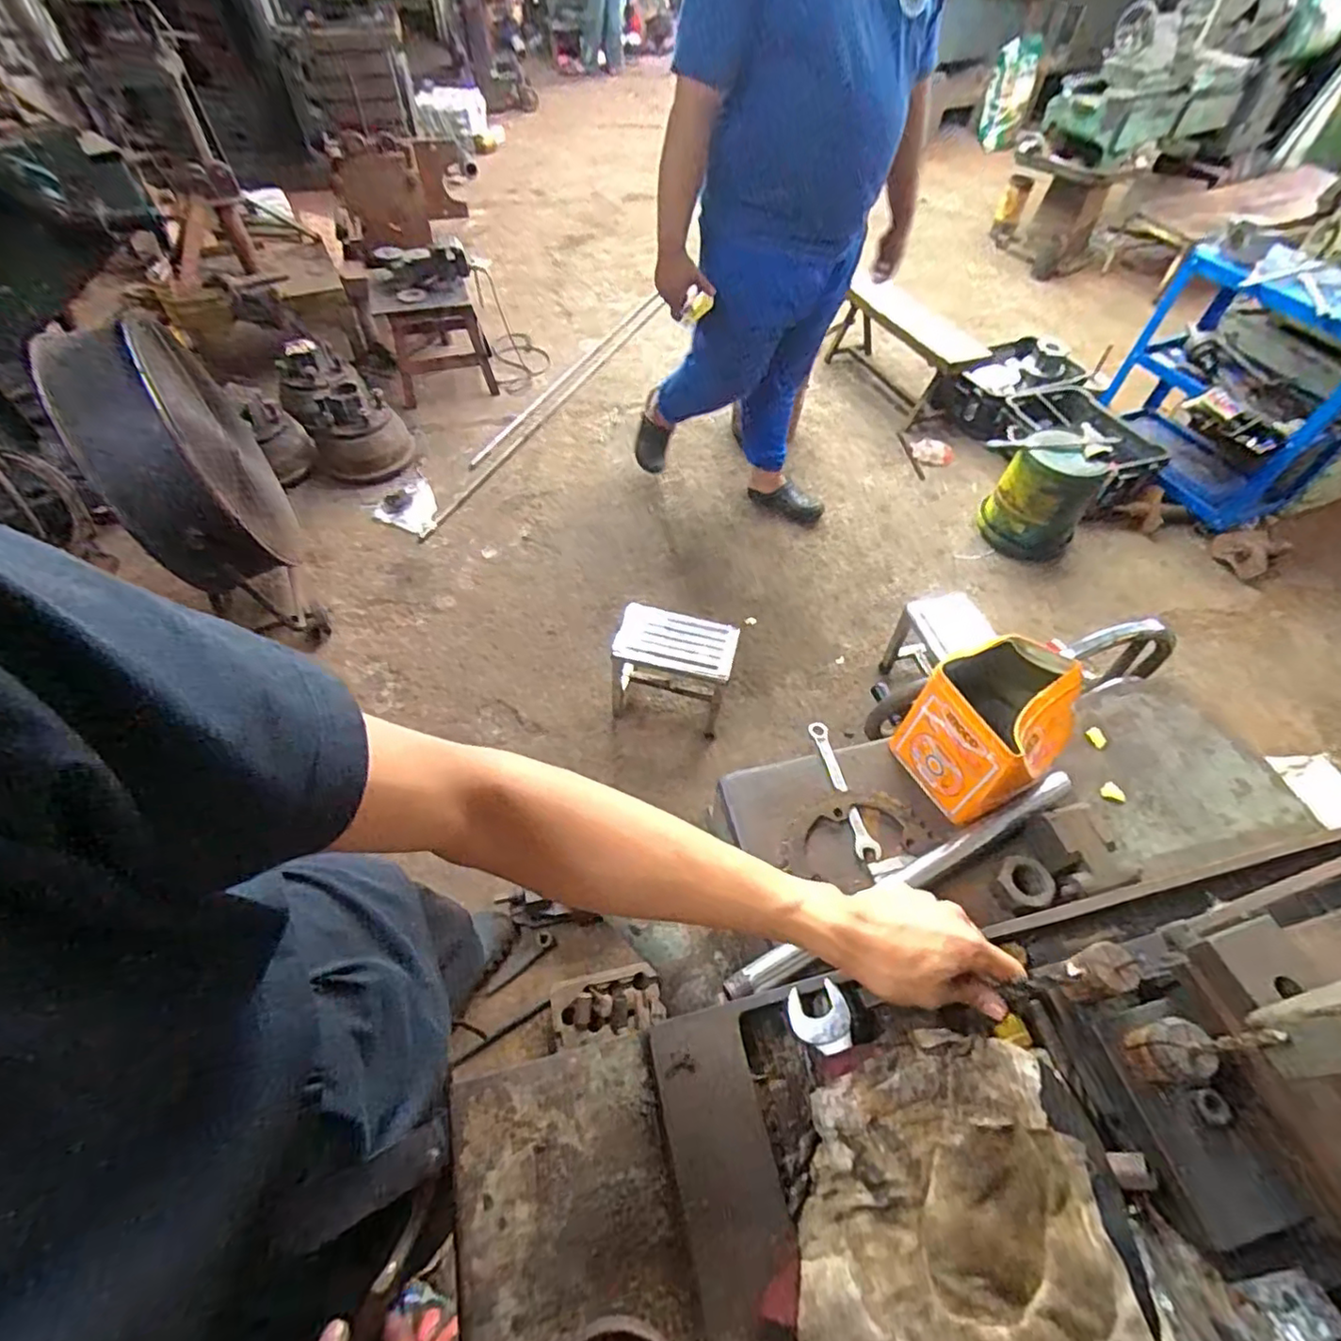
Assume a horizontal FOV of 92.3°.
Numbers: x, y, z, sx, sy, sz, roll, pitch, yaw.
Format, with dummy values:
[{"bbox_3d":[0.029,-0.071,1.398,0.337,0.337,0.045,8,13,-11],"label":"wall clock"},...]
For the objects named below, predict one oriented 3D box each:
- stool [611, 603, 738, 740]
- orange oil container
[{"bbox_3d":[0.010,-0.011,1.684,0.300,0.272,0.174,10,53,6],"label":"stool"},{"bbox_3d":[0.320,0.052,0.643,0.147,0.122,0.126,-27,59,-20],"label":"orange oil container"}]

